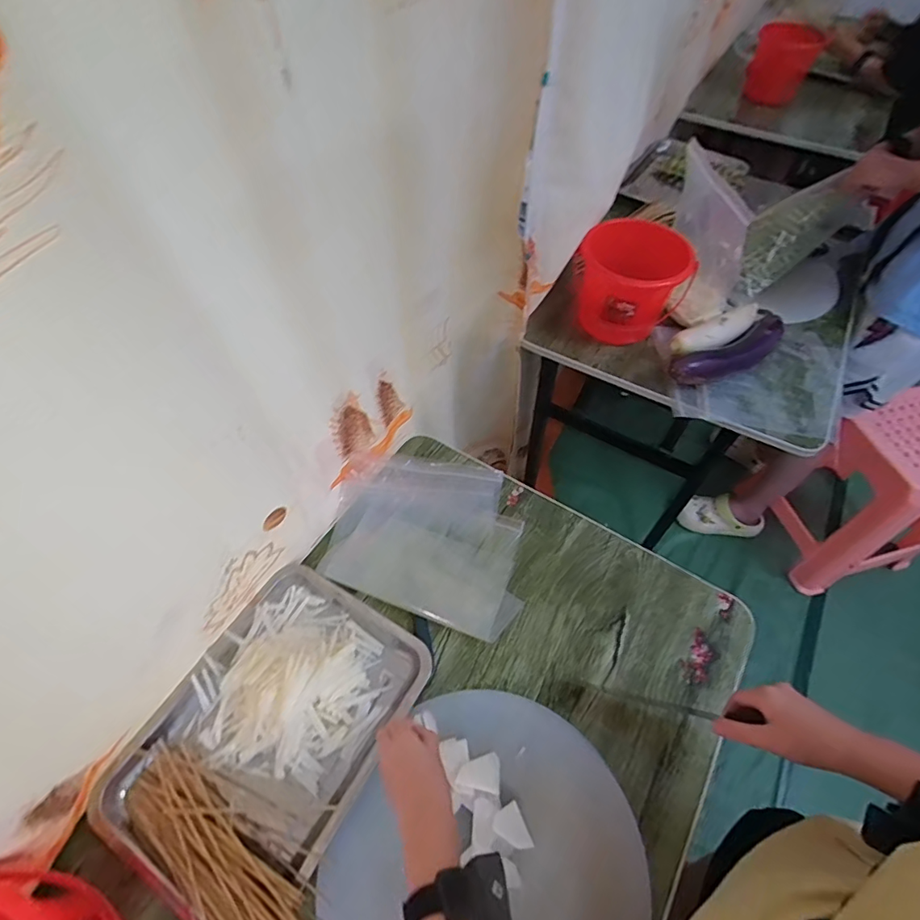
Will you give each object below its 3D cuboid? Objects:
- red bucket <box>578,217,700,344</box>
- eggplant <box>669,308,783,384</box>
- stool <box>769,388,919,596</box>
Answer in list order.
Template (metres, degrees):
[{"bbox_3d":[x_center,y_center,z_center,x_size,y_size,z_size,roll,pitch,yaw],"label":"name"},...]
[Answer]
[{"bbox_3d":[0.325,-0.336,0.959,0.190,0.168,0.190,0,56,0],"label":"red bucket"},{"bbox_3d":[0.501,-0.199,0.943,0.256,0.060,0.068,-25,60,-16],"label":"eggplant"},{"bbox_3d":[1.132,0.099,1.354,0.385,0.450,0.322,-21,59,-14],"label":"stool"}]

